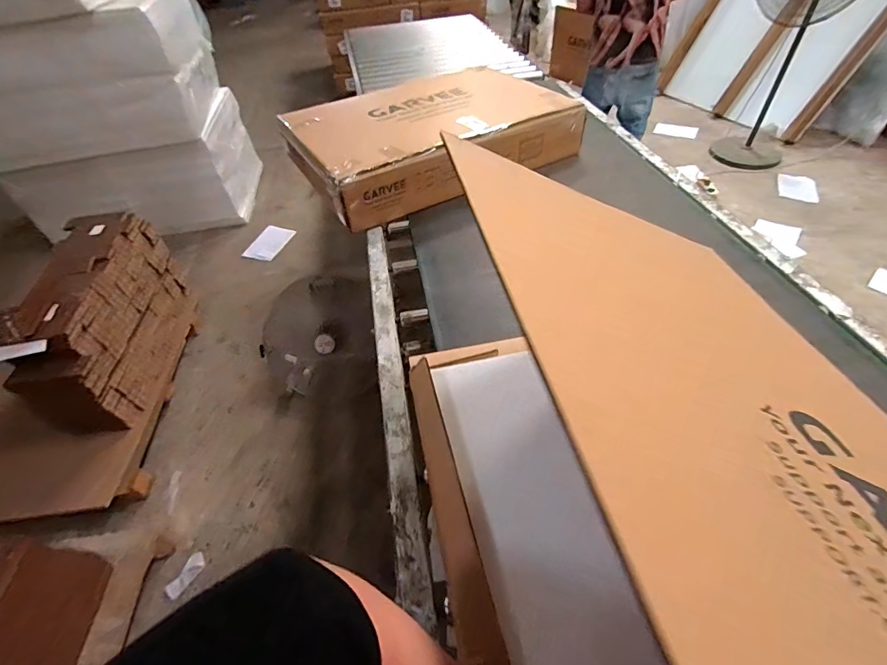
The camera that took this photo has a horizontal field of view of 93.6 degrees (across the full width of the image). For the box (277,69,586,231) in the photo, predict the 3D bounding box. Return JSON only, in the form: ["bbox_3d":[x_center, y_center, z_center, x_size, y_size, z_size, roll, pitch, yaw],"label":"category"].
[{"bbox_3d":[-0.035,-0.698,1.464,0.908,0.169,0.584,-26,52,-19],"label":"box"}]

